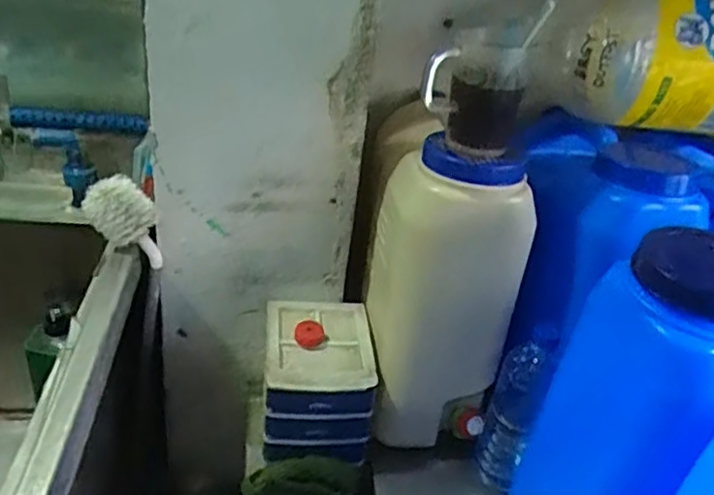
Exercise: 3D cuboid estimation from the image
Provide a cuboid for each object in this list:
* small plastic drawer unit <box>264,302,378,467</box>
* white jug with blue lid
[{"bbox_3d":[-0.054,0.178,0.912,0.140,0.142,0.172,2,33,-8],"label":"small plastic drawer unit"},{"bbox_3d":[0.106,0.065,0.846,0.153,0.375,0.135,-3,34,-17],"label":"white jug with blue lid"}]

